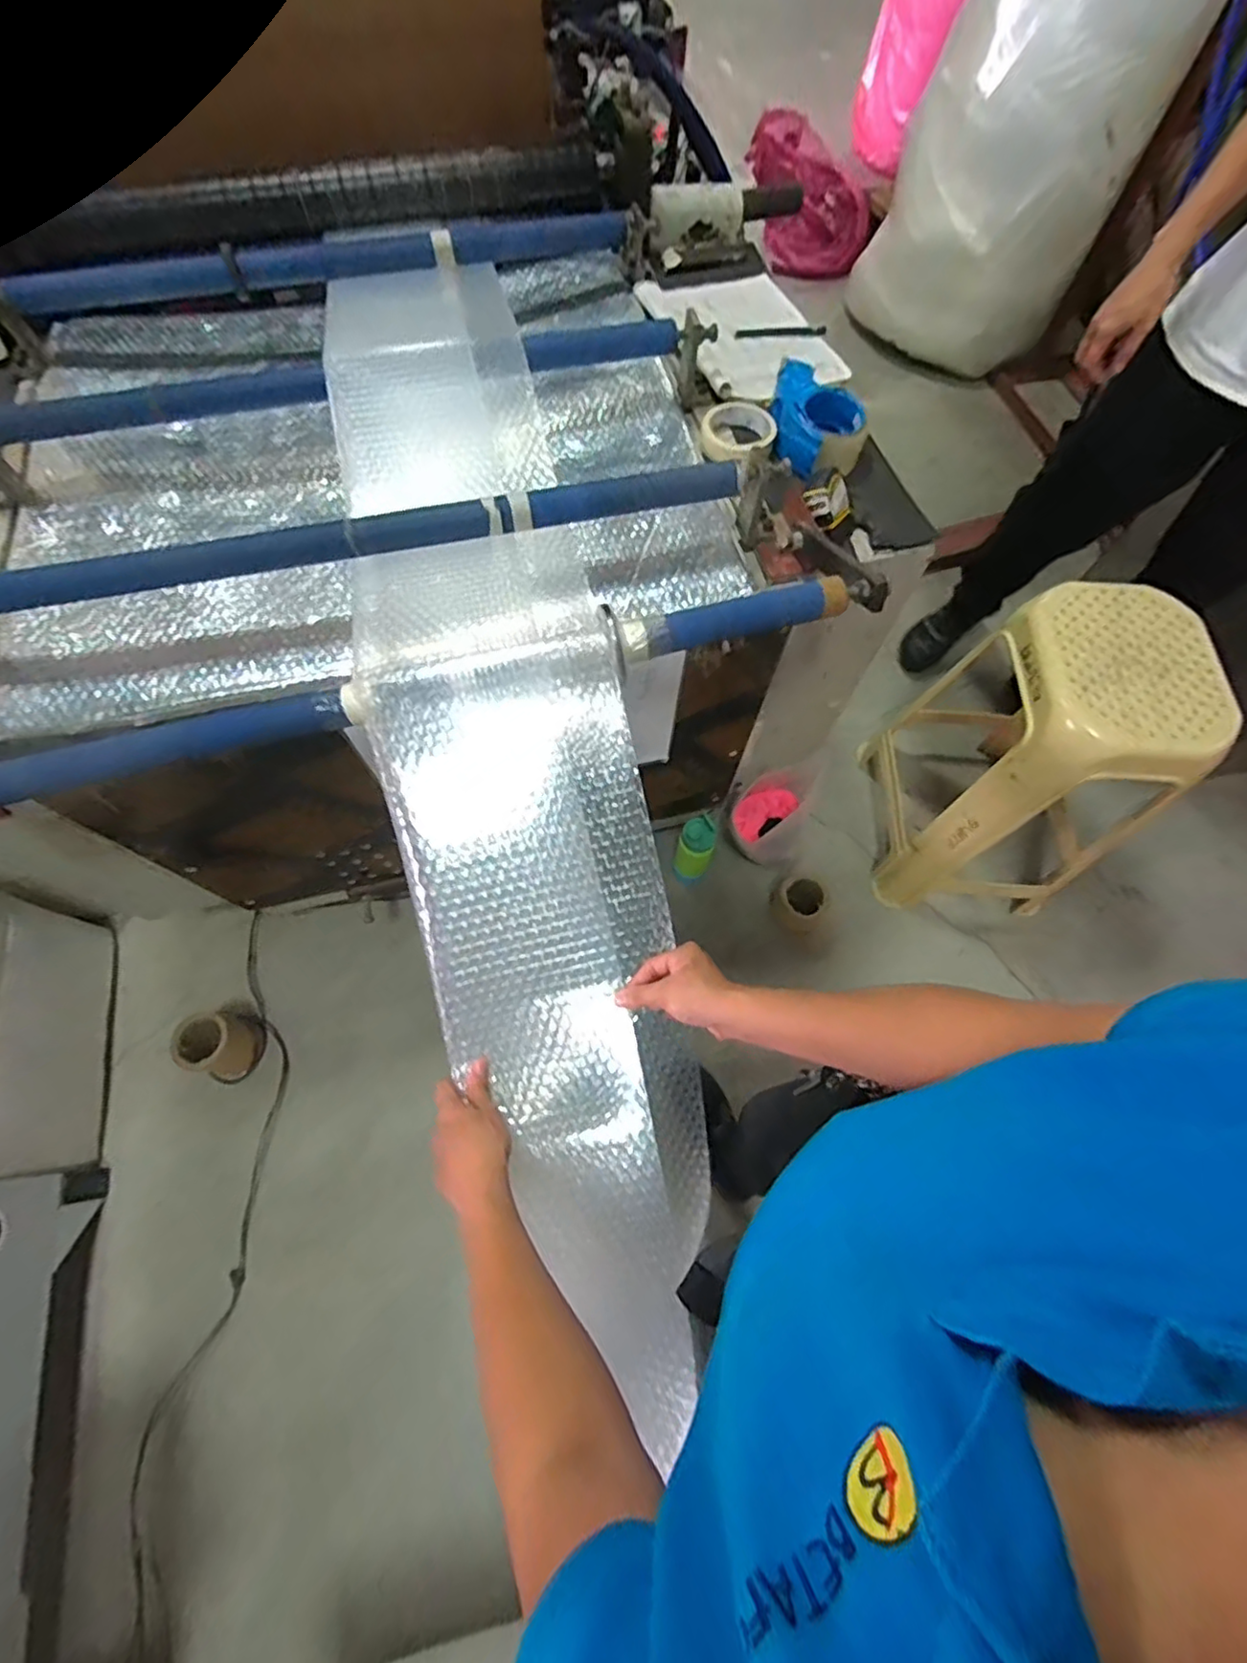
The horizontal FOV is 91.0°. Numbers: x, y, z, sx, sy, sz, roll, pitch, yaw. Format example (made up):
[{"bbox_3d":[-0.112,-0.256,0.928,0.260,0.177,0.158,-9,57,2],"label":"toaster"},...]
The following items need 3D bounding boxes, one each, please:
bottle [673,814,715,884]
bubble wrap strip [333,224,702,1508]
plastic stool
[{"bbox_3d":[0.149,0.044,1.288,0.075,0.212,0.067,15,67,5],"label":"bottle"},{"bbox_3d":[-0.129,-0.136,0.624,0.222,0.150,1.209,-12,79,-7],"label":"bubble wrap strip"},{"bbox_3d":[0.737,-0.101,1.171,0.324,0.589,0.373,1,66,-1],"label":"plastic stool"}]

